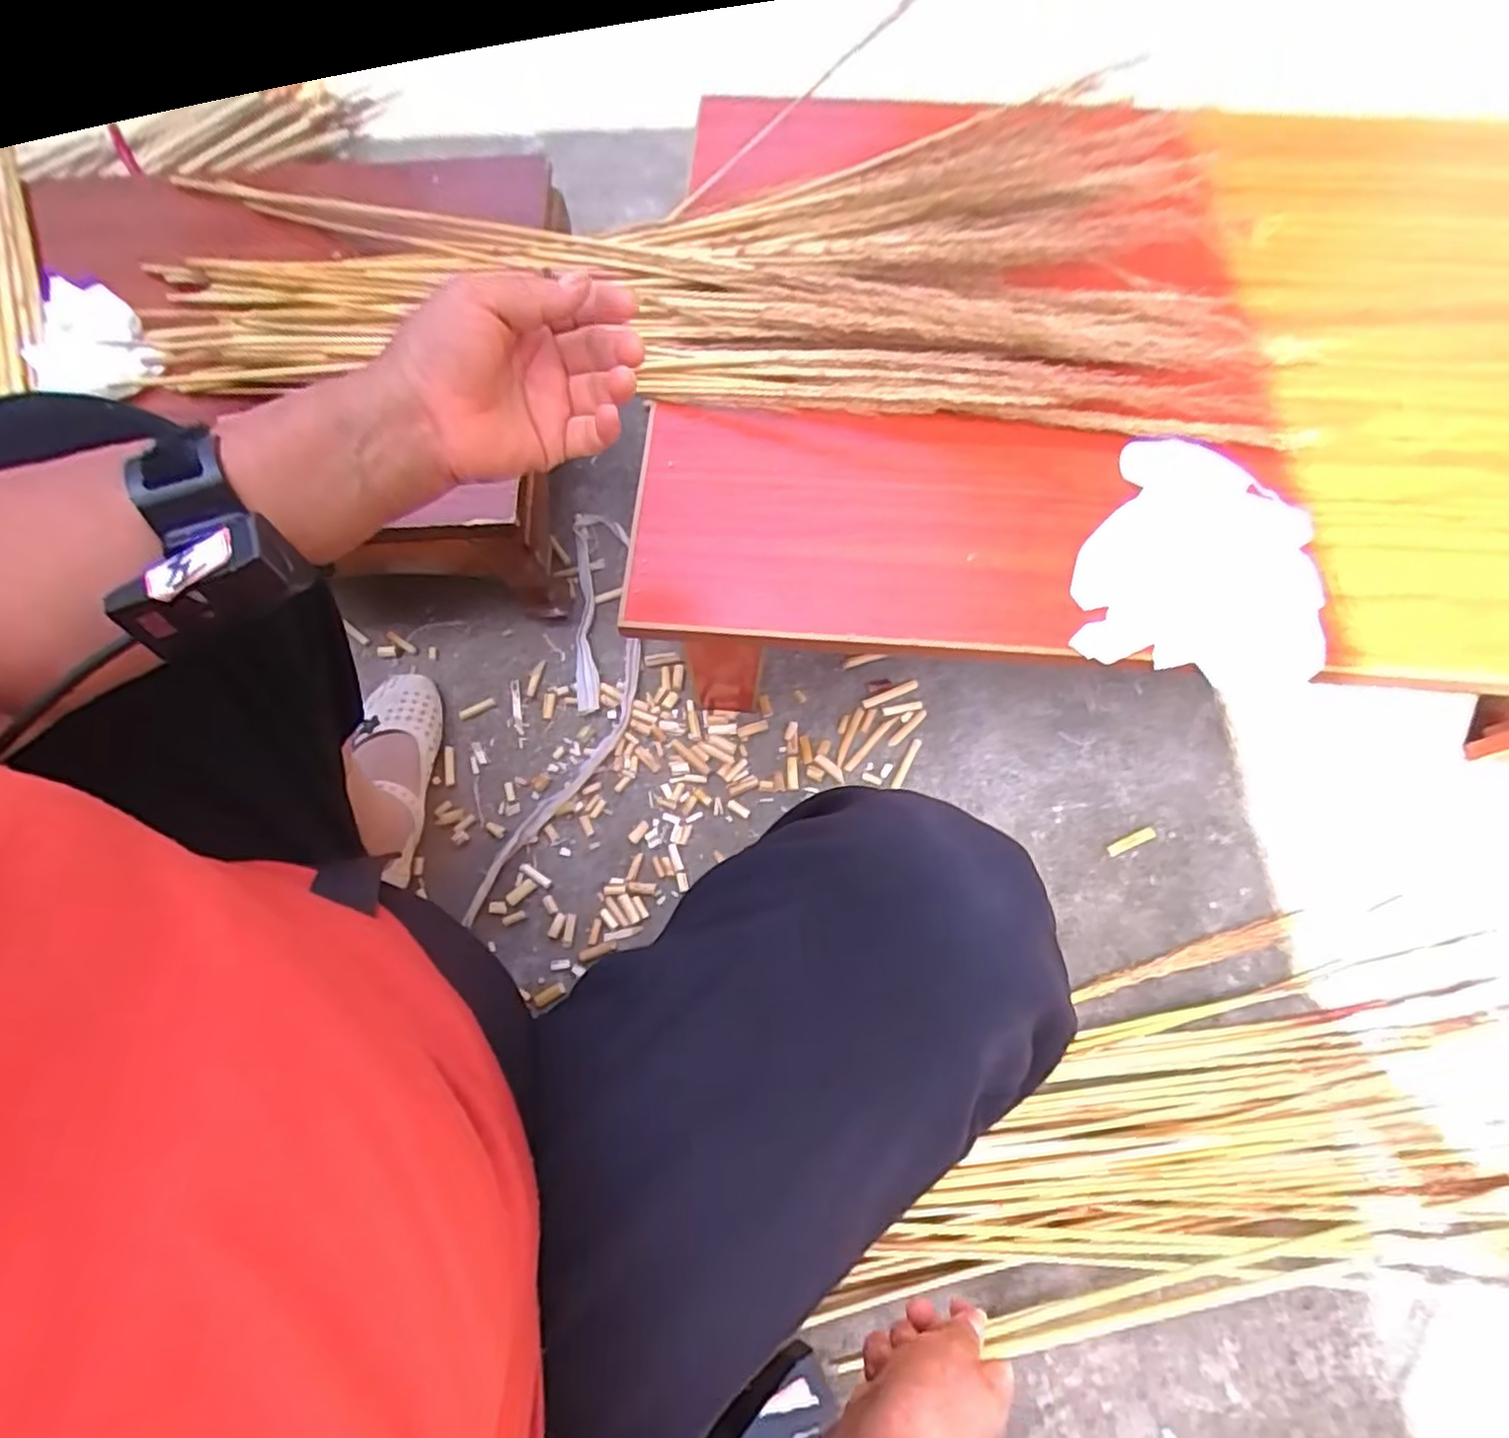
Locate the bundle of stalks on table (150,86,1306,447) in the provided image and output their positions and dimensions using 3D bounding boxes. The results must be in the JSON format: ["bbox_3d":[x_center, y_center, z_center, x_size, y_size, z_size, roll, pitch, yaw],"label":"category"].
[{"bbox_3d":[-0.086,-0.365,0.586,0.919,0.090,0.273,8,71,11],"label":"bundle of stalks on table"}]

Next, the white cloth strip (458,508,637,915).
[{"bbox_3d":[-0.184,-0.013,0.729,0.110,0.023,0.445,10,71,4],"label":"white cloth strip"}]

